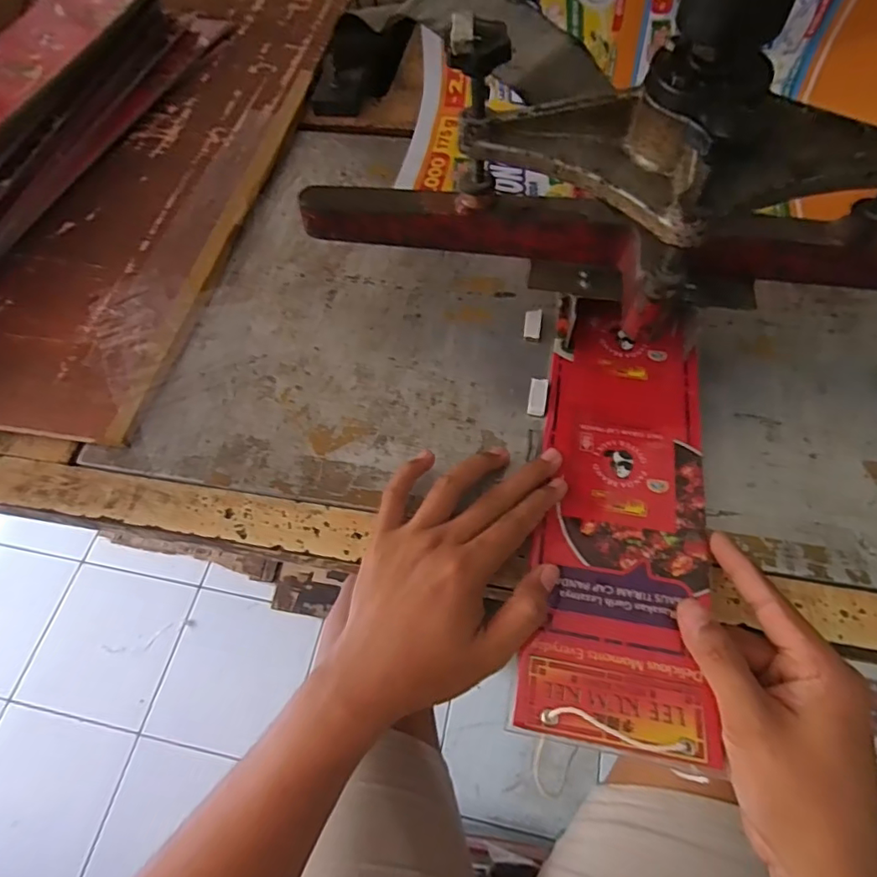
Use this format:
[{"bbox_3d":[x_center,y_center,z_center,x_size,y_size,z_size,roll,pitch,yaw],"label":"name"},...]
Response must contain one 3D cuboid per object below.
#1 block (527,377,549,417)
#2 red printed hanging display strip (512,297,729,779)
[{"bbox_3d":[0.071,-0.030,0.393,0.013,0.006,0.029,8,62,8],"label":"block"},{"bbox_3d":[0.119,0.032,0.354,0.101,0.011,0.299,8,60,8],"label":"red printed hanging display strip"}]

